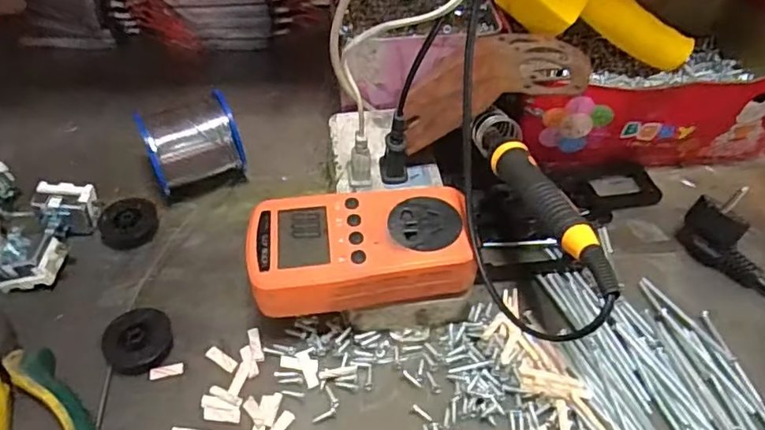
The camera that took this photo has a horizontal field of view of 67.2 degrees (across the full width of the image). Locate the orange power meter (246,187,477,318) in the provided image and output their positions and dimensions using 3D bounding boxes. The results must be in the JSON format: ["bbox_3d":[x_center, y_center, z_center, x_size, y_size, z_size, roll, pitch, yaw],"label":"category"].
[{"bbox_3d":[-0.013,0.019,0.336,0.122,0.033,0.064,-7,47,-6],"label":"orange power meter"}]

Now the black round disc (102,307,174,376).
[{"bbox_3d":[-0.146,0.076,0.344,0.036,0.014,0.038,0,47,0],"label":"black round disc"}]

